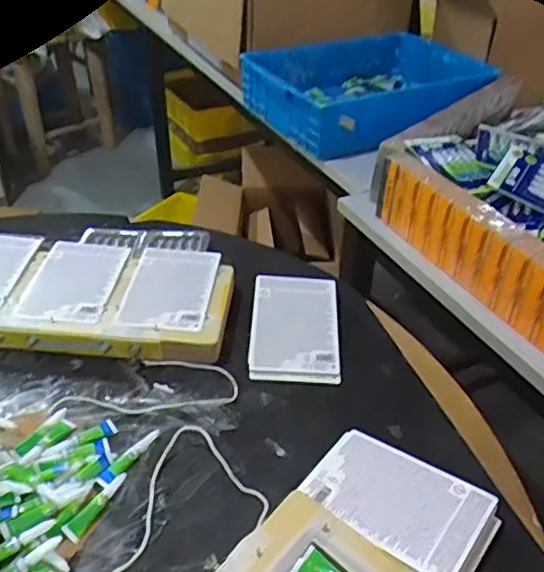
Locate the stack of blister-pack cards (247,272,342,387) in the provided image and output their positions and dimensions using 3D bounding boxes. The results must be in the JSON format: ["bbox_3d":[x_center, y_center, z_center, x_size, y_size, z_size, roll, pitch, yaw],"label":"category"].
[{"bbox_3d":[0.032,0.053,0.815,0.118,0.010,0.178,2,48,2],"label":"stack of blister-pack cards"}]

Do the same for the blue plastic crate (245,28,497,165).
[{"bbox_3d":[0.210,-0.467,1.394,0.491,0.116,0.399,-23,44,-29],"label":"blue plastic crate"}]

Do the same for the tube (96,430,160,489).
[{"bbox_3d":[-0.156,0.185,0.645,0.016,0.008,0.082,25,43,26],"label":"tube"}]

